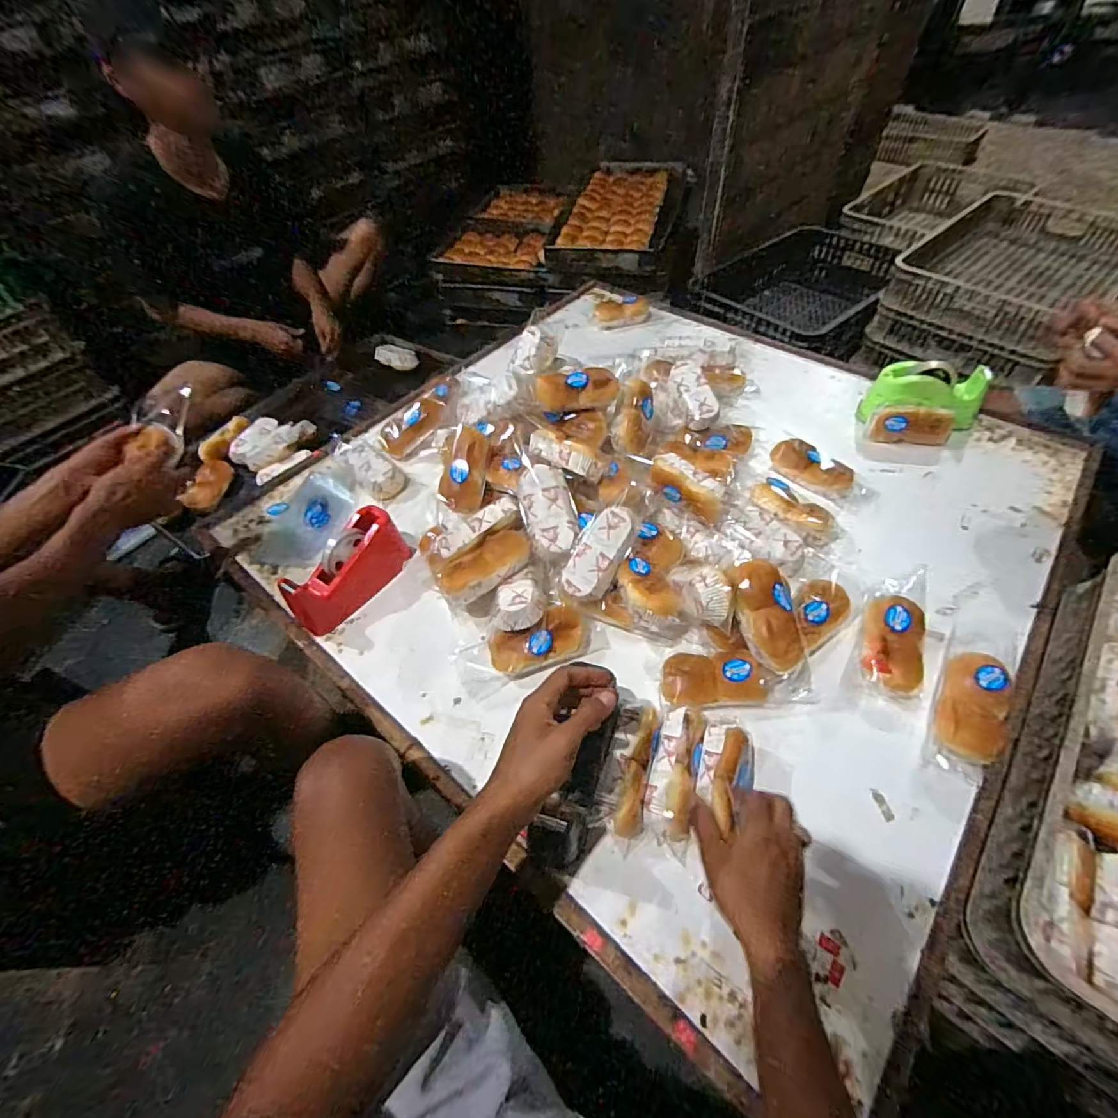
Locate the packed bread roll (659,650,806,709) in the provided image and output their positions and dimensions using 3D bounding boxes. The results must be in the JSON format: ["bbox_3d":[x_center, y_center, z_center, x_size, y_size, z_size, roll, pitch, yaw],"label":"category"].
[{"bbox_3d":[0.231,0.162,0.669,0.182,0.056,0.070,-3,52,2],"label":"packed bread roll"}]

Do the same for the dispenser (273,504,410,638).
[{"bbox_3d":[-0.334,0.017,0.790,0.071,0.089,0.197,32,61,25],"label":"dispenser"}]

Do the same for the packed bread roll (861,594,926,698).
[{"bbox_3d":[0.456,0.112,0.680,0.083,0.043,0.144,11,54,13],"label":"packed bread roll"}]

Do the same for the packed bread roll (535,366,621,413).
[{"bbox_3d":[0.032,-0.292,0.856,0.139,0.051,0.070,2,53,6],"label":"packed bread roll"}]

